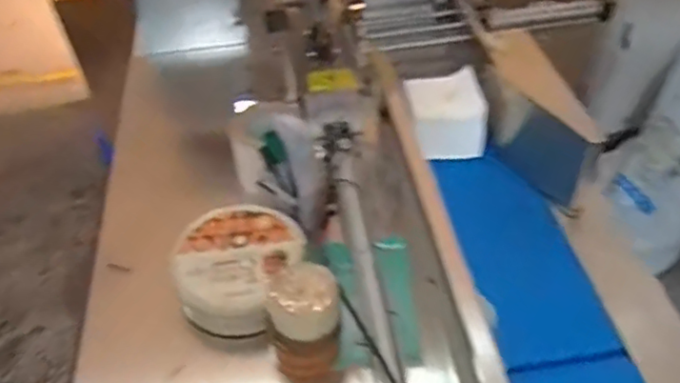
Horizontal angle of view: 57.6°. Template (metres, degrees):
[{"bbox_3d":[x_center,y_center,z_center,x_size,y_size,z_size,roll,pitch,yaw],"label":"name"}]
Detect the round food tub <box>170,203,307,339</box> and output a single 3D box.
[{"bbox_3d":[-0.145,0.102,0.874,0.168,0.071,0.193,3,45,7],"label":"round food tub"}]

